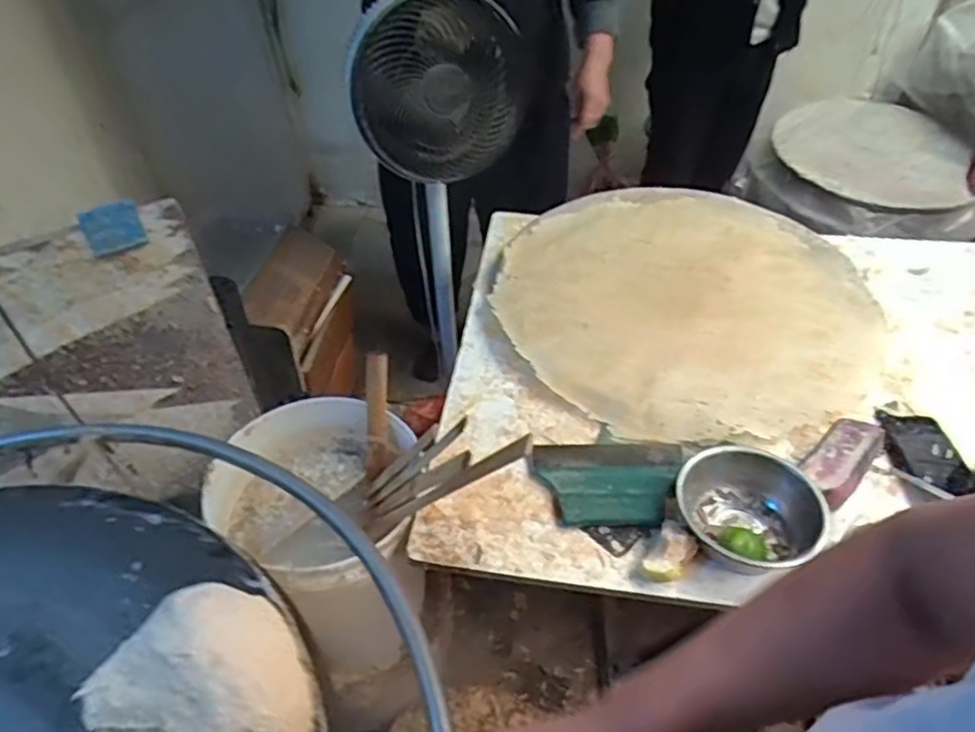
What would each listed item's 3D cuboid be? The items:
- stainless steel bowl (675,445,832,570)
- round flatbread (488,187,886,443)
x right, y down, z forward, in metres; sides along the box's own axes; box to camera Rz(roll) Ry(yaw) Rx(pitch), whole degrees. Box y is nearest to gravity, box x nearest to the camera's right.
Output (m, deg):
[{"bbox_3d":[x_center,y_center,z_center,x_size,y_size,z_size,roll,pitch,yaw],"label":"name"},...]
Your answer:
[{"bbox_3d":[0.308,0.177,0.803,0.159,0.076,0.153,-1,45,1],"label":"stainless steel bowl"},{"bbox_3d":[0.323,-0.129,1.112,0.585,0.014,0.589,-1,45,1],"label":"round flatbread"}]

